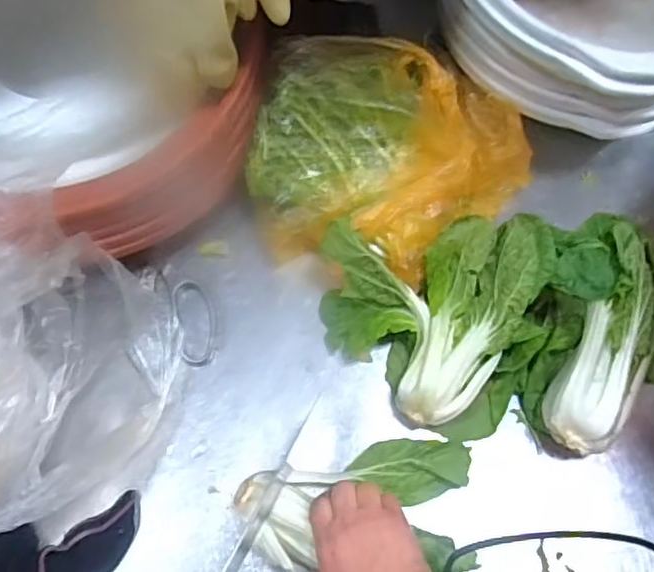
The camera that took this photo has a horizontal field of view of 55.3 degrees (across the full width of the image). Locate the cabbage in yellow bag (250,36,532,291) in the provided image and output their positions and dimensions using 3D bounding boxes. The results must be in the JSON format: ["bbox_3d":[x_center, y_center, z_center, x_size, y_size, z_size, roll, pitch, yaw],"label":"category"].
[{"bbox_3d":[0.067,-0.124,0.622,0.269,0.124,0.233,10,69,4],"label":"cabbage in yellow bag"}]

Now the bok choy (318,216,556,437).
[{"bbox_3d":[0.102,0.033,0.564,0.187,0.117,0.189,0,69,0],"label":"bok choy"}]

